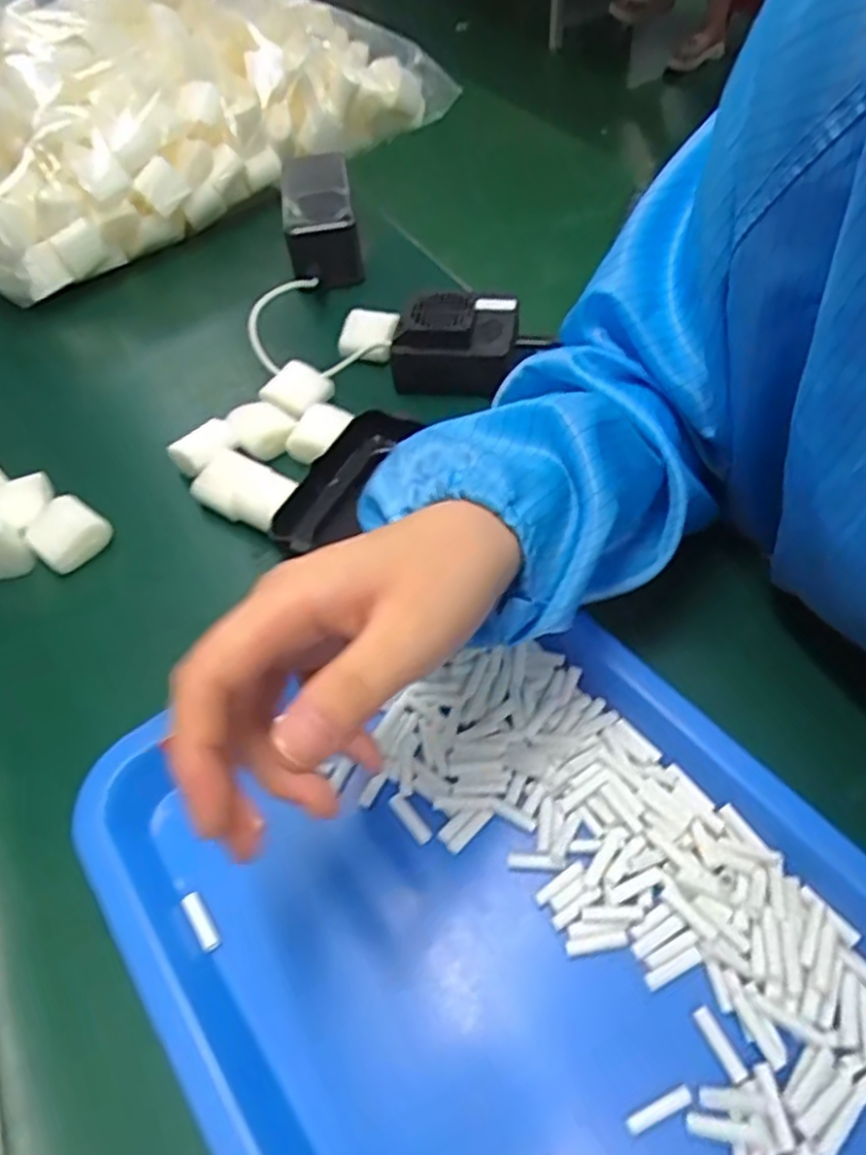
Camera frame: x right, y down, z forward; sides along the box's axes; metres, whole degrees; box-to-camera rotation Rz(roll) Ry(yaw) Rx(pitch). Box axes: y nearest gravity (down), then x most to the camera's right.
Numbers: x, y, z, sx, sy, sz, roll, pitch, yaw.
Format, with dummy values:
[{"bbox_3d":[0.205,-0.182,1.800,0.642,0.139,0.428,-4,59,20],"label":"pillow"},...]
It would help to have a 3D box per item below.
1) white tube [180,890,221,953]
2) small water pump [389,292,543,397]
[{"bbox_3d":[-0.090,0.134,0.289,0.007,0.005,0.024,-31,55,-19],"label":"white tube"},{"bbox_3d":[0.015,-0.155,0.480,0.087,0.042,0.064,-7,52,3],"label":"small water pump"}]

